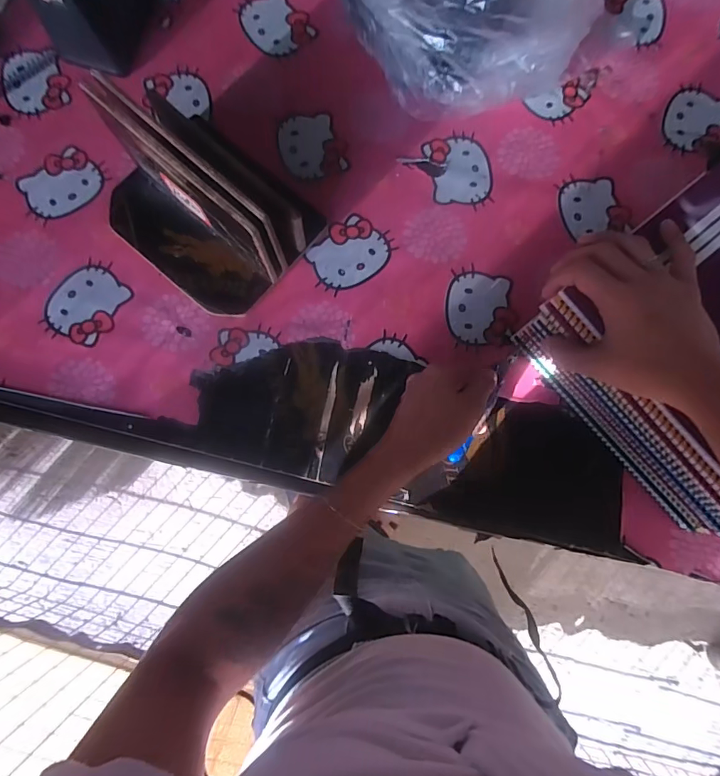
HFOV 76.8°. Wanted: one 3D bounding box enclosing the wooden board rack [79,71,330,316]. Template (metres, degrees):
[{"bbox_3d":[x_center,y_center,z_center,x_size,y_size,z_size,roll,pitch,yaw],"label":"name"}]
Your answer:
[{"bbox_3d":[-0.160,-0.187,0.425,0.209,0.120,0.151,37,83,5],"label":"wooden board rack"}]

